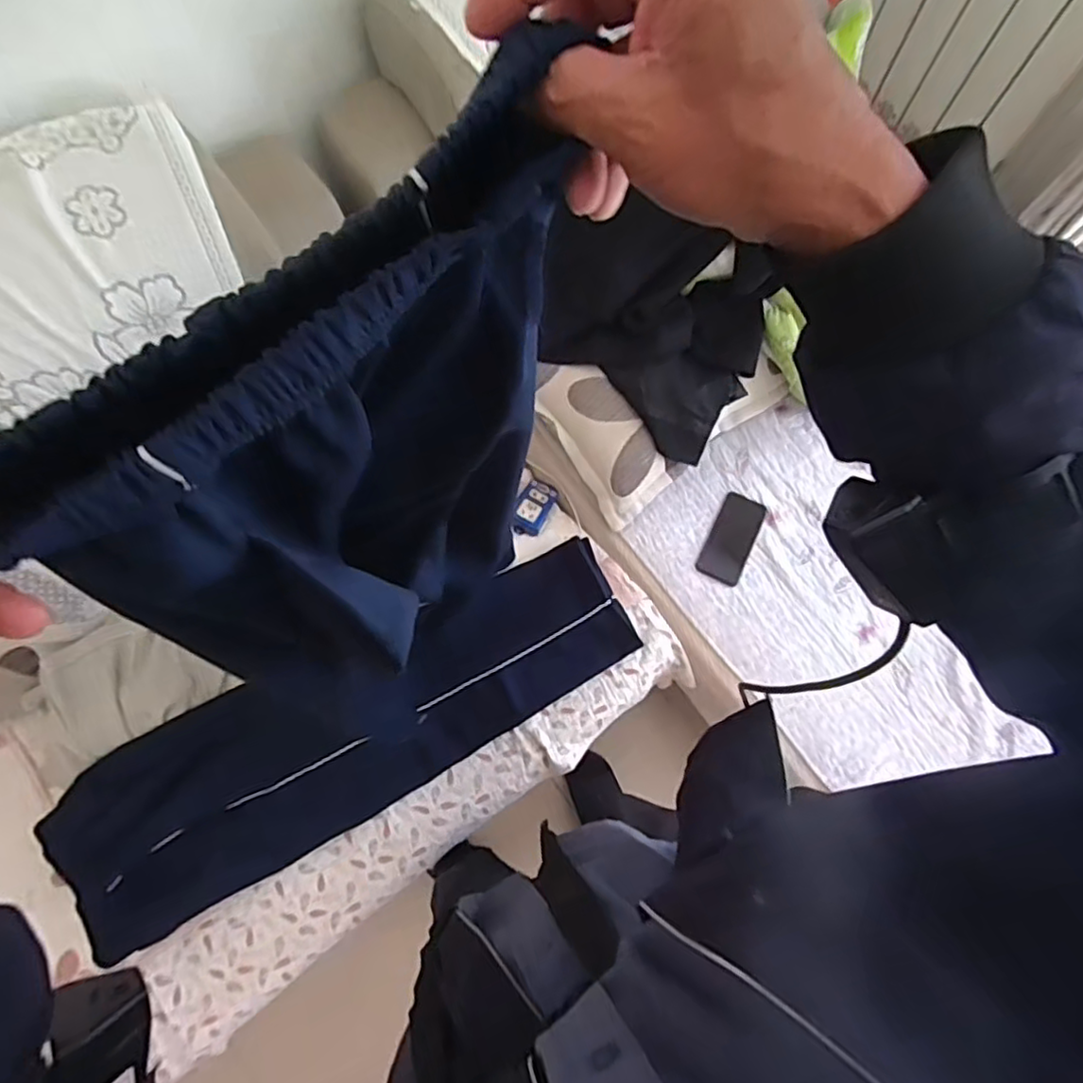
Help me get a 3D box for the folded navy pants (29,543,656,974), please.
[{"bbox_3d":[-0.276,0.275,0.964,0.875,0.064,0.256,-29,89,-8],"label":"folded navy pants"}]

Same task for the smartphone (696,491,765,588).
[{"bbox_3d":[0.318,-0.006,1.078,0.071,0.004,0.157,26,75,8],"label":"smartphone"}]

